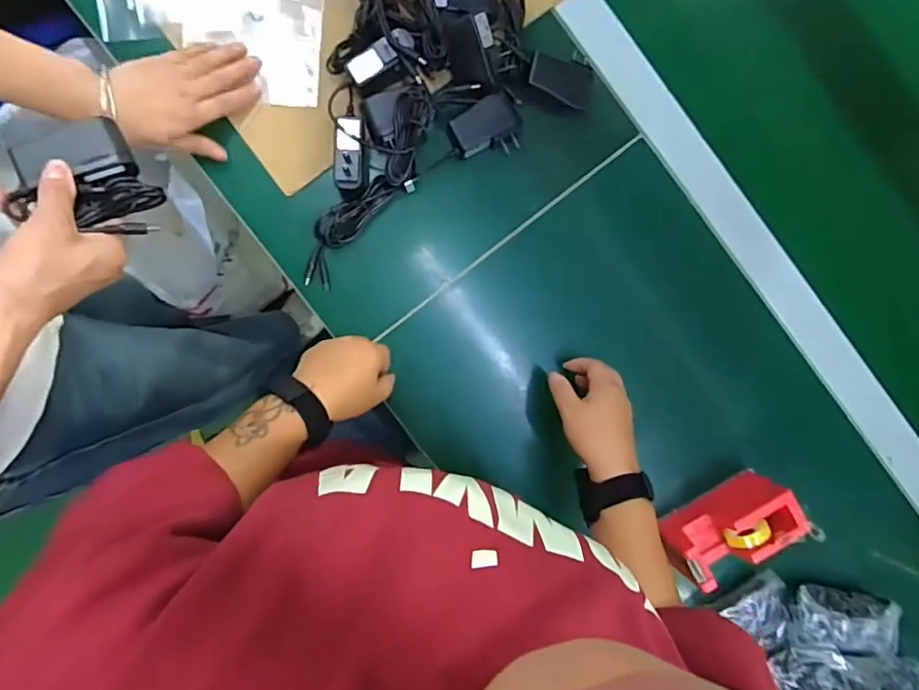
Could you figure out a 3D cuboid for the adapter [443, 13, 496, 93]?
[{"bbox_3d":[0.015,-0.293,0.566,0.046,0.024,0.073,-7,111,32],"label":"adapter"}]

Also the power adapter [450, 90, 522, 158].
[{"bbox_3d":[0.029,-0.226,0.596,0.076,0.030,0.056,-28,96,-2],"label":"power adapter"}]

